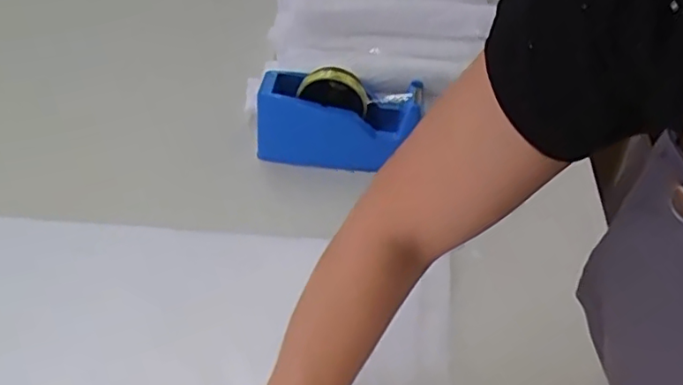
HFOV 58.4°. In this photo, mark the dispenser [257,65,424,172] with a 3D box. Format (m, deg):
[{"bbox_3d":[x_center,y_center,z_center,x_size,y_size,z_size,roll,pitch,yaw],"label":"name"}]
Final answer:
[{"bbox_3d":[-0.003,-0.093,0.770,0.212,0.106,0.087,0,46,2],"label":"dispenser"}]

